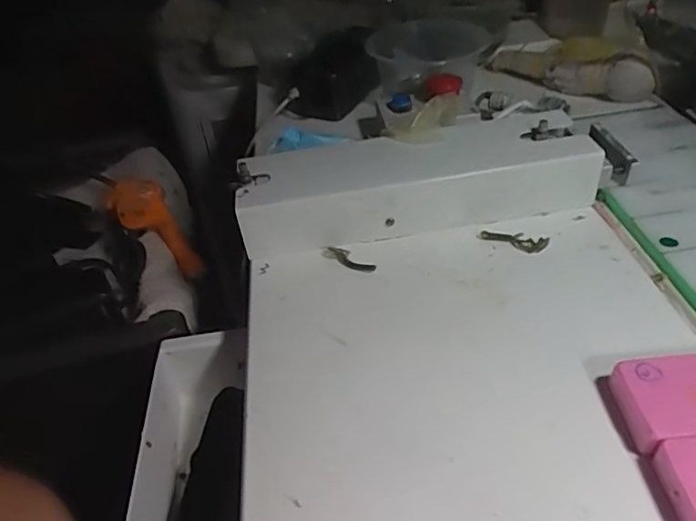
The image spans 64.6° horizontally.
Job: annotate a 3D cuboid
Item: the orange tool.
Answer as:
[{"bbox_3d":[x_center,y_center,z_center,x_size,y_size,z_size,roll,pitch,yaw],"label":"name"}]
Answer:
[{"bbox_3d":[-0.187,-0.033,0.547,0.045,0.028,0.132,-35,69,-30],"label":"orange tool"}]

